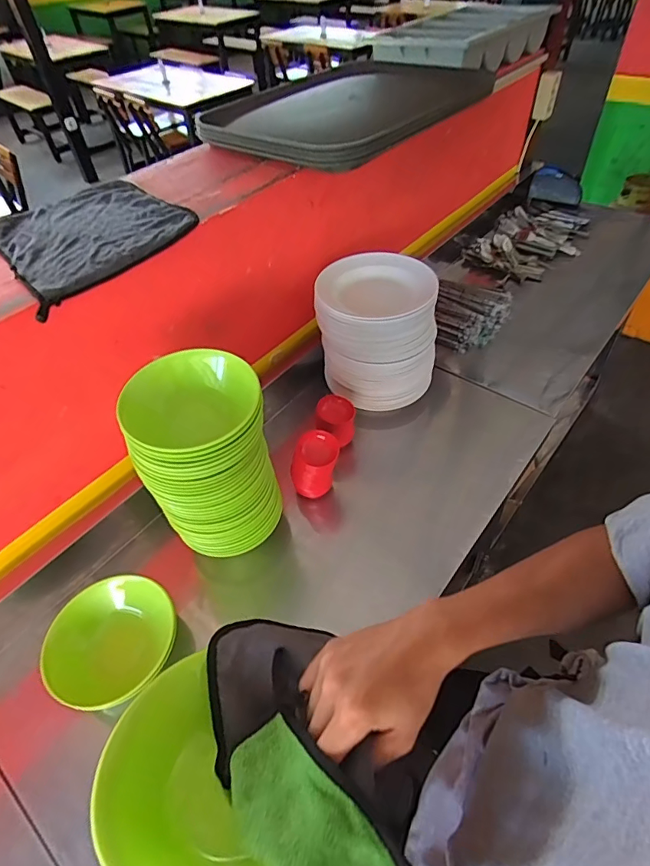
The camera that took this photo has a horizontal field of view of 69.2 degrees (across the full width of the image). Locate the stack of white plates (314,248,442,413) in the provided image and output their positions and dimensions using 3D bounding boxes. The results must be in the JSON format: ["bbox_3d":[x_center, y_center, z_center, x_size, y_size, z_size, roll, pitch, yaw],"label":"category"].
[{"bbox_3d":[0.108,-0.205,0.957,0.220,0.227,0.203,4,49,7],"label":"stack of white plates"}]

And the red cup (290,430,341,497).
[{"bbox_3d":[-0.018,0.055,0.817,0.084,0.118,0.070,0,48,4],"label":"red cup"}]

